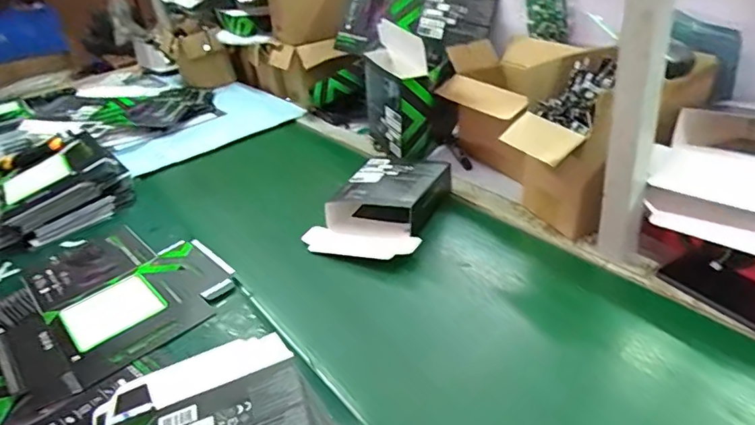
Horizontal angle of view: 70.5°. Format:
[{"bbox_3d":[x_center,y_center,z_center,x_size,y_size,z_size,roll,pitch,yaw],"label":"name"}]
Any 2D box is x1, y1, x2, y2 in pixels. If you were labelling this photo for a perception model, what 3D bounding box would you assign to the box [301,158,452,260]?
[{"bbox_3d":[0.009,-0.017,0.896,0.170,0.076,0.236,8,34,24],"label":"box"}]

